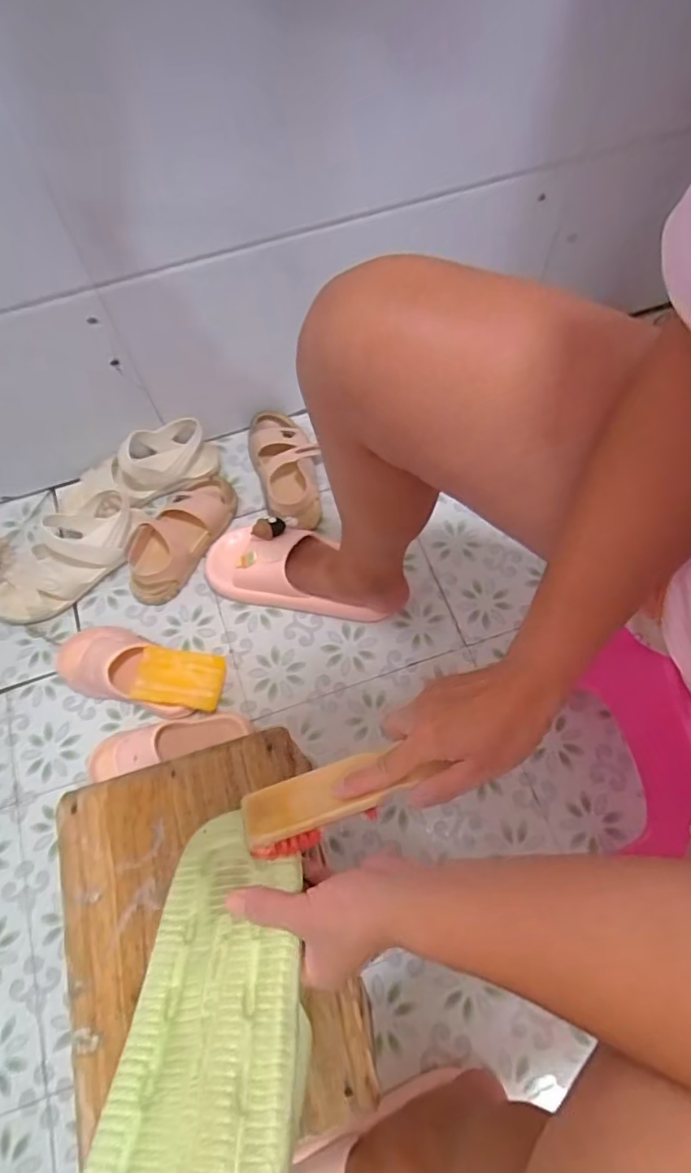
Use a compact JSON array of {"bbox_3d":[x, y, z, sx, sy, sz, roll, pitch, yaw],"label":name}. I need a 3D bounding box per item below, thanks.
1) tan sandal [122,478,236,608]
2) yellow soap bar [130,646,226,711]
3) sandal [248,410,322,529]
[{"bbox_3d":[-0.242,-0.078,0.832,0.098,0.054,0.211,29,71,14],"label":"tan sandal"},{"bbox_3d":[-0.206,0.112,0.717,0.107,0.022,0.066,6,67,5],"label":"yellow soap bar"},{"bbox_3d":[-0.087,-0.179,0.870,0.094,0.054,0.223,-18,67,-5],"label":"sandal"}]

